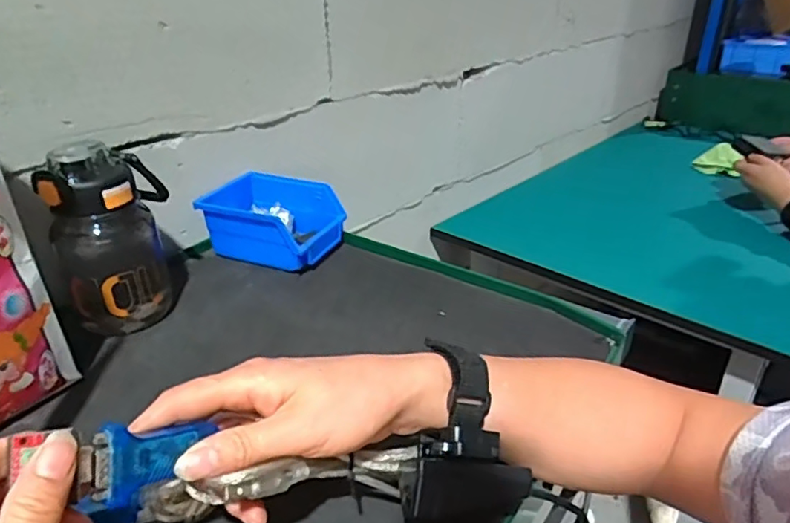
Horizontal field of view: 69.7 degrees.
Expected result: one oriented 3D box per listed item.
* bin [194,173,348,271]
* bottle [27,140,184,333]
[{"bbox_3d":[-0.141,-0.046,0.662,0.144,0.068,0.104,12,31,24],"label":"bin"},{"bbox_3d":[-0.262,-0.015,0.533,0.103,0.185,0.081,-16,31,-24],"label":"bottle"}]

